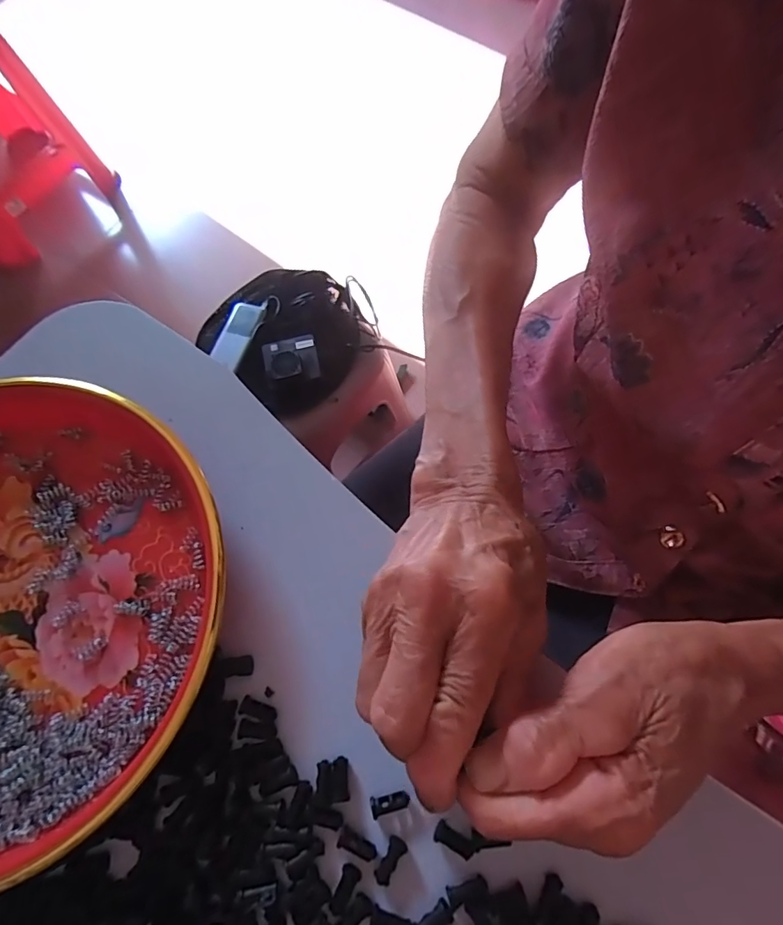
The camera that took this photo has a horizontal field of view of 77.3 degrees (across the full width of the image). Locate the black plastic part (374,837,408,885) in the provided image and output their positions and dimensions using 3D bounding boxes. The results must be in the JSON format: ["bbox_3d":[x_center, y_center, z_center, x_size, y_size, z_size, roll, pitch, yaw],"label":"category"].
[{"bbox_3d":[0.000,0.164,0.201,0.007,0.004,0.017,30,73,12],"label":"black plastic part"}]

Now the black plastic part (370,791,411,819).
[{"bbox_3d":[0.000,0.146,0.209,0.016,0.004,0.007,-12,70,-2],"label":"black plastic part"}]

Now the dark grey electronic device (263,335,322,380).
[{"bbox_3d":[-0.146,-0.151,0.700,0.076,0.026,0.070,-13,70,-3],"label":"dark grey electronic device"}]

